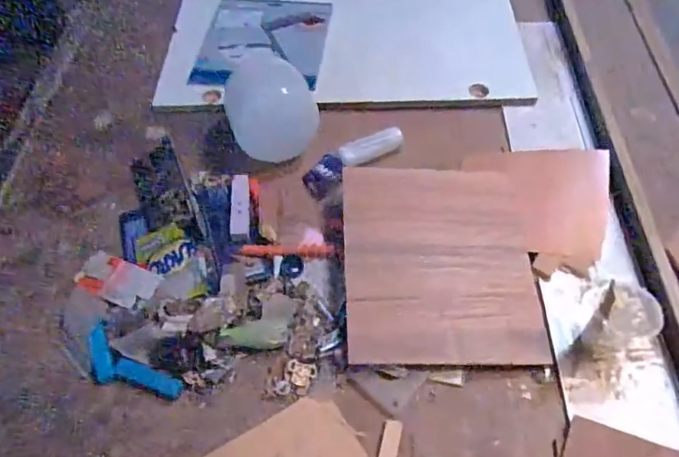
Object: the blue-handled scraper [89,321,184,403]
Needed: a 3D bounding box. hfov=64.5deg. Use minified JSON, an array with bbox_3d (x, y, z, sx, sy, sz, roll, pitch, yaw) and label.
[{"bbox_3d":[-0.259,0.174,0.656,0.140,0.016,0.055,29,60,21],"label":"blue-handled scraper"}]

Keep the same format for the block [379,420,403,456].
[{"bbox_3d":[0.057,0.248,0.613,0.020,0.004,0.056,11,55,10],"label":"block"}]

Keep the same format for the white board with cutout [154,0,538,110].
[{"bbox_3d":[0.014,-0.371,1.014,0.646,0.028,0.376,0,54,3],"label":"white board with cutout"}]

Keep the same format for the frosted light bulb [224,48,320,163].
[{"bbox_3d":[-0.102,-0.180,0.824,0.122,0.133,0.129,-1,54,2],"label":"frosted light bulb"}]

